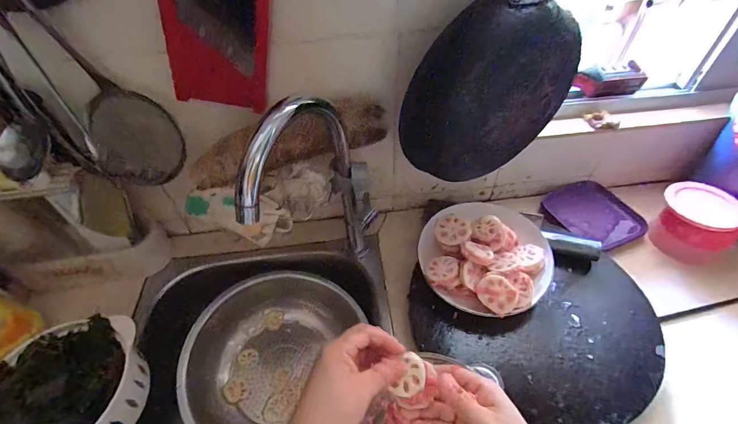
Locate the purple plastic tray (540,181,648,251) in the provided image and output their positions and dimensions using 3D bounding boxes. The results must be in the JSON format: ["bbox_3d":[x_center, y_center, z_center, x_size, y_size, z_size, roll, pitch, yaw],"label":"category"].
[{"bbox_3d":[0.428,0.003,0.666,0.150,0.012,0.152,-16,49,-13],"label":"purple plastic tray"}]

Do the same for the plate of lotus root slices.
[{"bbox_3d":[0.176,0.065,0.520,0.187,0.061,0.174,-1,47,1],"label":"plate of lotus root slices"}]

